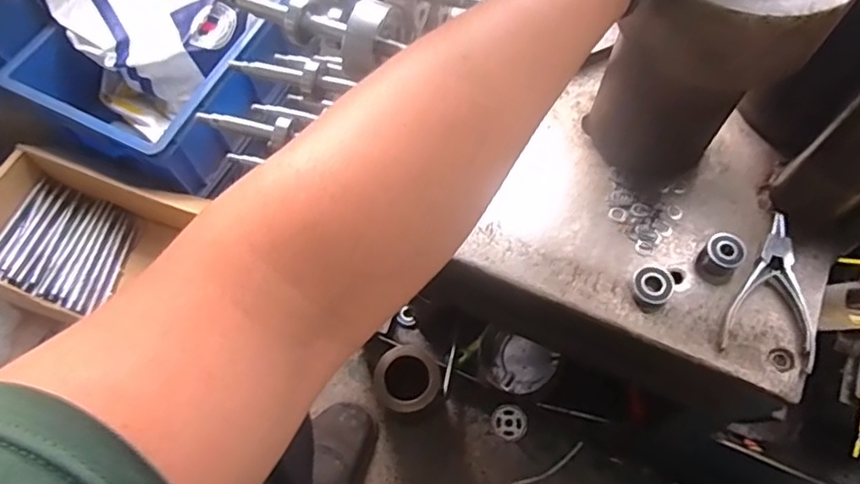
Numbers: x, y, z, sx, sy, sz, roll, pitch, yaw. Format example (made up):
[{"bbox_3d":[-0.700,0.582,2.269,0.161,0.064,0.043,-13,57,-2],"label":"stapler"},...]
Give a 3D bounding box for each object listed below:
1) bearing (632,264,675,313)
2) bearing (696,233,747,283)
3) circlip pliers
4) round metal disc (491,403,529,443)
[{"bbox_3d":[0.191,0.037,0.508,0.033,0.012,0.039,40,72,18],"label":"bearing"},{"bbox_3d":[0.251,0.013,0.512,0.031,0.022,0.036,30,69,14],"label":"bearing"},{"bbox_3d":[0.287,0.036,0.501,0.068,0.013,0.130,14,66,8],"label":"circlip pliers"},{"bbox_3d":[0.119,0.271,0.891,0.050,0.010,0.054,0,65,1],"label":"round metal disc"}]

